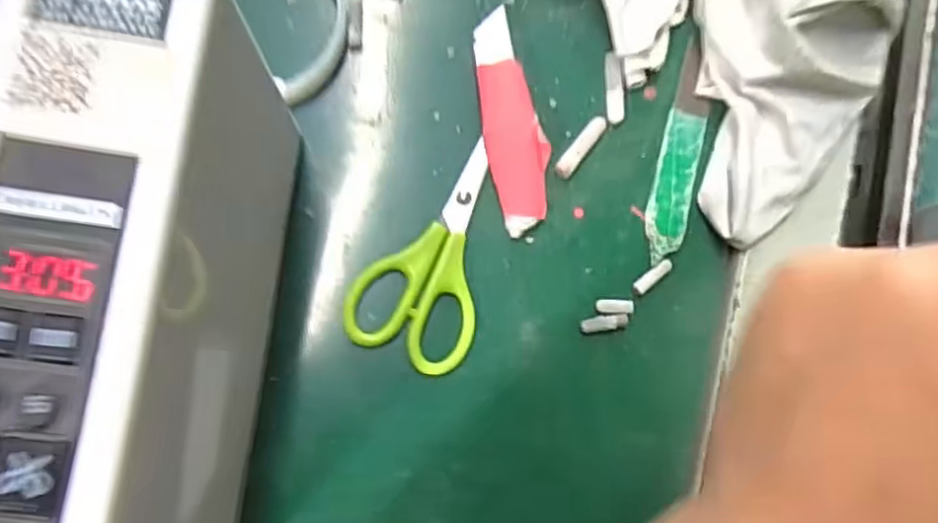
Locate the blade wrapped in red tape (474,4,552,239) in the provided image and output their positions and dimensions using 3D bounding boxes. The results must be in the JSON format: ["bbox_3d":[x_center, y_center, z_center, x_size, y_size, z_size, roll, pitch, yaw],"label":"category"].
[{"bbox_3d":[0.018,-0.065,0.335,0.028,0.006,0.100,-17,86,9],"label":"blade wrapped in red tape"}]

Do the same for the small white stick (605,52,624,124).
[{"bbox_3d":[0.071,-0.084,0.348,0.008,0.010,0.033,-2,83,-6],"label":"small white stick"}]

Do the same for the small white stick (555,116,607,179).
[{"bbox_3d":[0.053,-0.055,0.344,0.008,0.006,0.034,37,81,0],"label":"small white stick"}]

